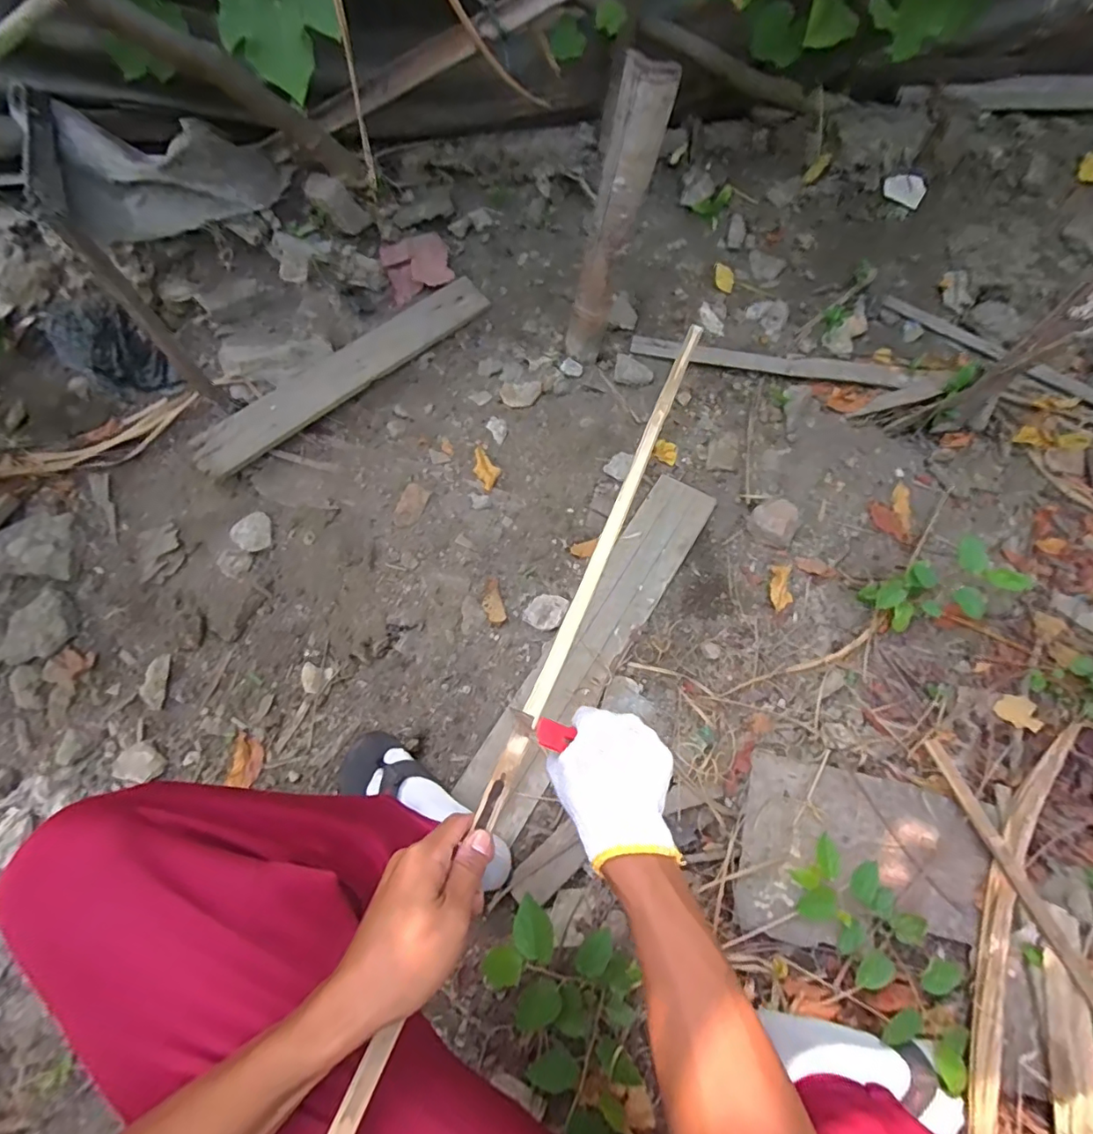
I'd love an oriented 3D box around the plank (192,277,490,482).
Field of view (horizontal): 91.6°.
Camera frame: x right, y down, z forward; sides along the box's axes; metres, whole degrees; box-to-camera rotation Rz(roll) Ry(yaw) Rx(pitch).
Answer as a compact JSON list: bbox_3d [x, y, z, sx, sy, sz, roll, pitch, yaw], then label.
[{"bbox_3d":[-0.365,-0.360,0.969,0.580,0.025,0.091,-39,83,-14],"label":"plank"}]

